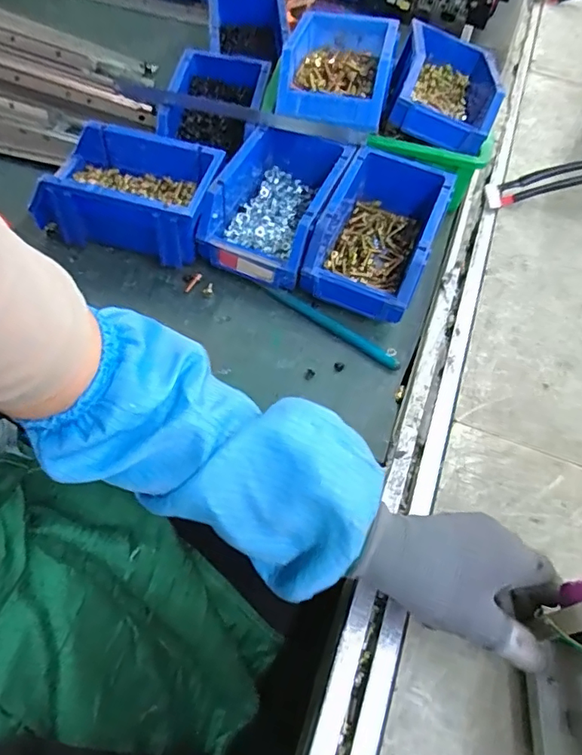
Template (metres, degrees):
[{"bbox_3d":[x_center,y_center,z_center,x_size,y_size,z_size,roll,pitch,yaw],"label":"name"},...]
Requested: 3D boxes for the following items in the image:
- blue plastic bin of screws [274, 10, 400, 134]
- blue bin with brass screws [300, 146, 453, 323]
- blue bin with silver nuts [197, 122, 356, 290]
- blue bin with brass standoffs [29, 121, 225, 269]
[{"bbox_3d":[0.049,-0.327,0.539,0.111,0.053,0.173,8,56,0],"label":"blue plastic bin of screws"},{"bbox_3d":[0.084,-0.136,0.489,0.099,0.070,0.157,21,57,9],"label":"blue bin with brass screws"},{"bbox_3d":[-0.020,-0.170,0.500,0.110,0.071,0.153,18,57,7],"label":"blue bin with silver nuts"},{"bbox_3d":[-0.152,-0.180,0.485,0.156,0.065,0.105,15,57,5],"label":"blue bin with brass standoffs"}]

